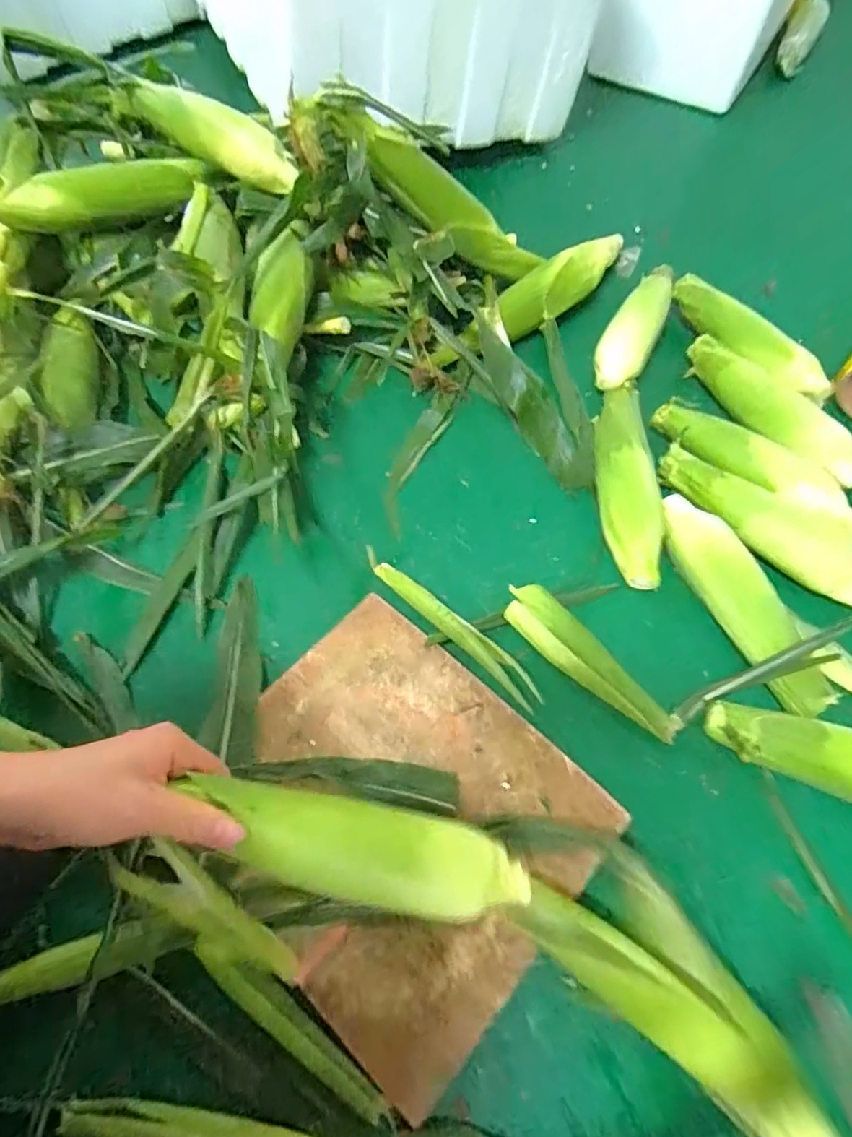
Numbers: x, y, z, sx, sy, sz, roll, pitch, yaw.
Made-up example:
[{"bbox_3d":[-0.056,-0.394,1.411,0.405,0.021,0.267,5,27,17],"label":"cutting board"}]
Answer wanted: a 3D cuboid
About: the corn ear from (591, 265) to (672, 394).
[{"bbox_3d":[0.256,-0.294,0.700,0.056,0.043,0.225,26,67,12],"label":"corn ear"}]

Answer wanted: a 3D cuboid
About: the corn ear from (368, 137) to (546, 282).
[{"bbox_3d":[0.034,-0.405,0.660,0.239,0.049,0.044,17,57,-38],"label":"corn ear"}]

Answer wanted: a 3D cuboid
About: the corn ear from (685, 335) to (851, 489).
[{"bbox_3d":[0.378,-0.172,0.627,0.042,0.051,0.228,-35,69,-15],"label":"corn ear"}]

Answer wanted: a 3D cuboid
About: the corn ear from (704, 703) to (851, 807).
[{"bbox_3d":[0.357,0.165,0.463,0.241,0.048,0.058,18,65,9],"label":"corn ear"}]

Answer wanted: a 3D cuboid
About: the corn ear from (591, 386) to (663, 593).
[{"bbox_3d":[0.205,-0.099,0.593,0.054,0.042,0.242,2,64,1],"label":"corn ear"}]

